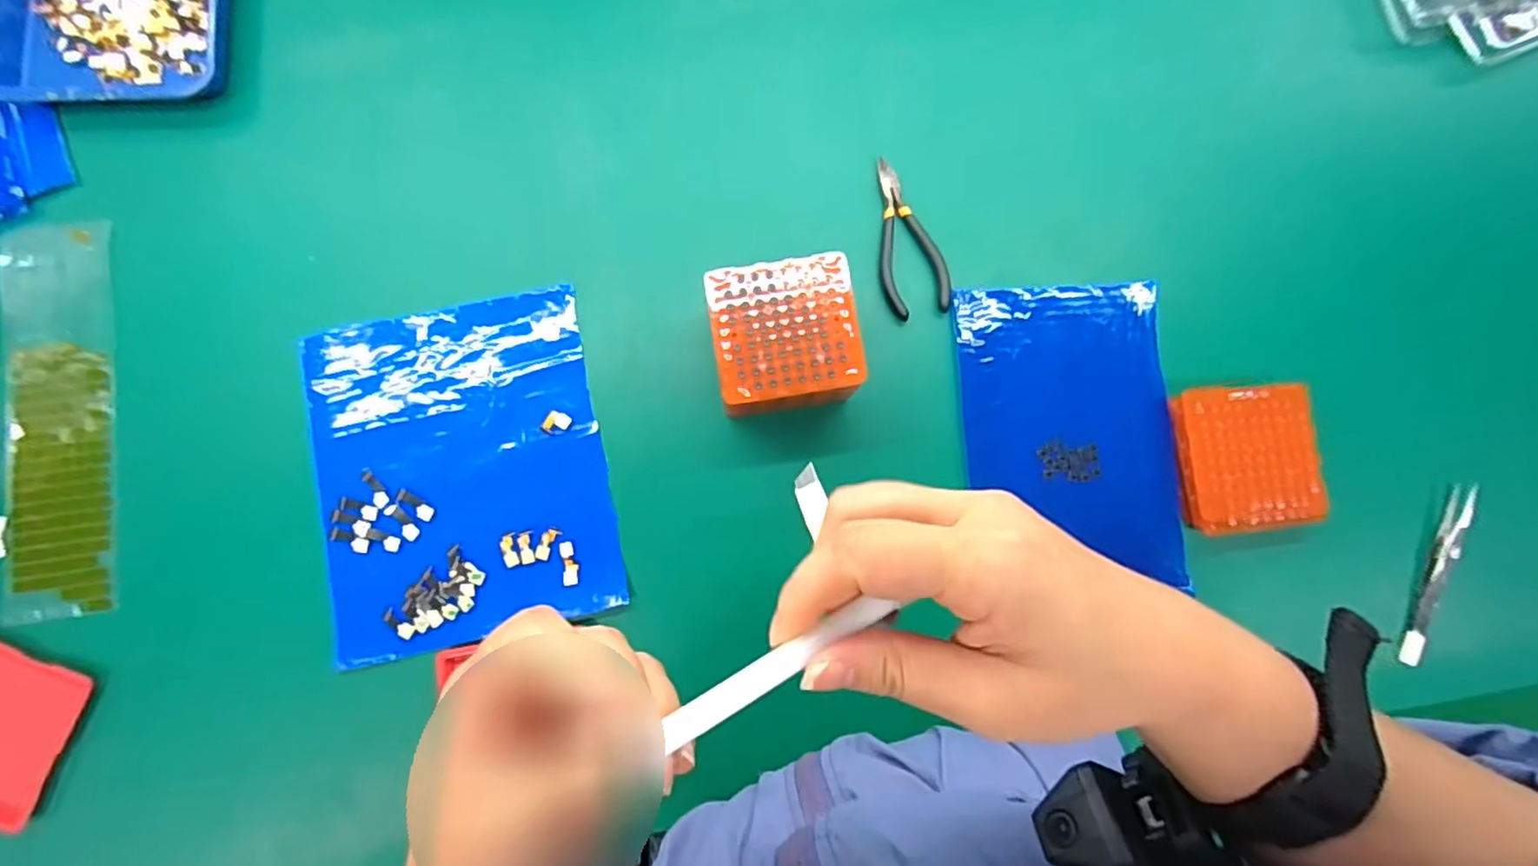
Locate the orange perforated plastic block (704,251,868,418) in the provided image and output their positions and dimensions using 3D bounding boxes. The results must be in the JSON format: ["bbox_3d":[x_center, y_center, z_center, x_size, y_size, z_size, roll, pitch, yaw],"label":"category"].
[{"bbox_3d":[0.011,-0.059,0.439,0.089,0.064,0.090,-9,84,-2],"label":"orange perforated plastic block"}]

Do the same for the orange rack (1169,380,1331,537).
[{"bbox_3d":[0.326,0.017,0.454,0.085,0.025,0.097,-6,84,-2],"label":"orange rack"}]

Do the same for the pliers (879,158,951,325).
[{"bbox_3d":[0.098,-0.141,0.477,0.046,0.007,0.115,-12,84,-2],"label":"pliers"}]

